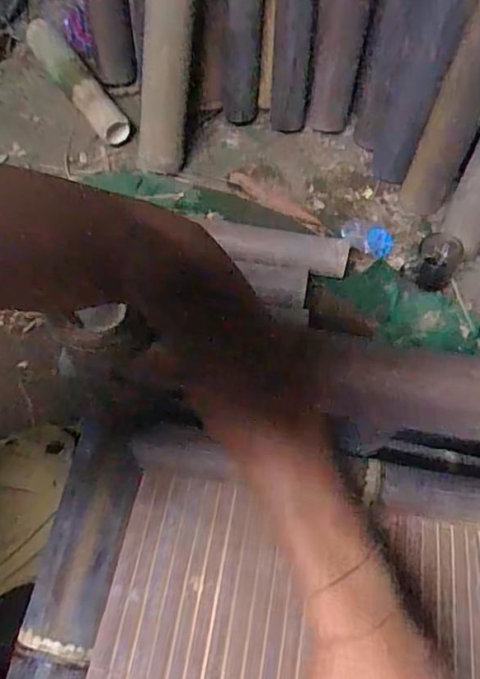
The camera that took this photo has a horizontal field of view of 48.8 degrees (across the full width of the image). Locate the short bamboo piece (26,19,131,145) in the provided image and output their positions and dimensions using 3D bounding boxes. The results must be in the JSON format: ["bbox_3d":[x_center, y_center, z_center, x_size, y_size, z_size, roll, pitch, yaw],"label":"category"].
[{"bbox_3d":[-0.337,-0.526,1.065,0.069,0.070,0.330,-33,72,-13],"label":"short bamboo piece"}]

